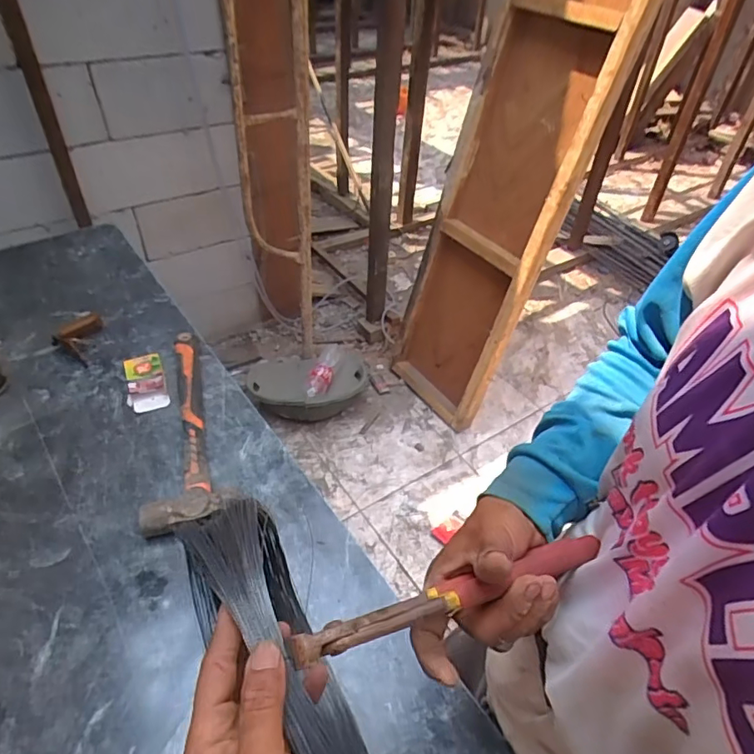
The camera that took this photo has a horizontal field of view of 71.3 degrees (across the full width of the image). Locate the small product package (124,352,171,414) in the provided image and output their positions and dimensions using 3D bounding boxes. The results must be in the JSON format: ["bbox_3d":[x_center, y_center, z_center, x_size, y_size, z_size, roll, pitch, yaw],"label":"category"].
[{"bbox_3d":[-0.370,0.004,0.837,0.058,0.024,0.113,-15,47,-19],"label":"small product package"}]

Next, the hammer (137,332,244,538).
[{"bbox_3d":[-0.292,0.065,0.756,0.121,0.034,0.351,-16,47,-19],"label":"hammer"}]

